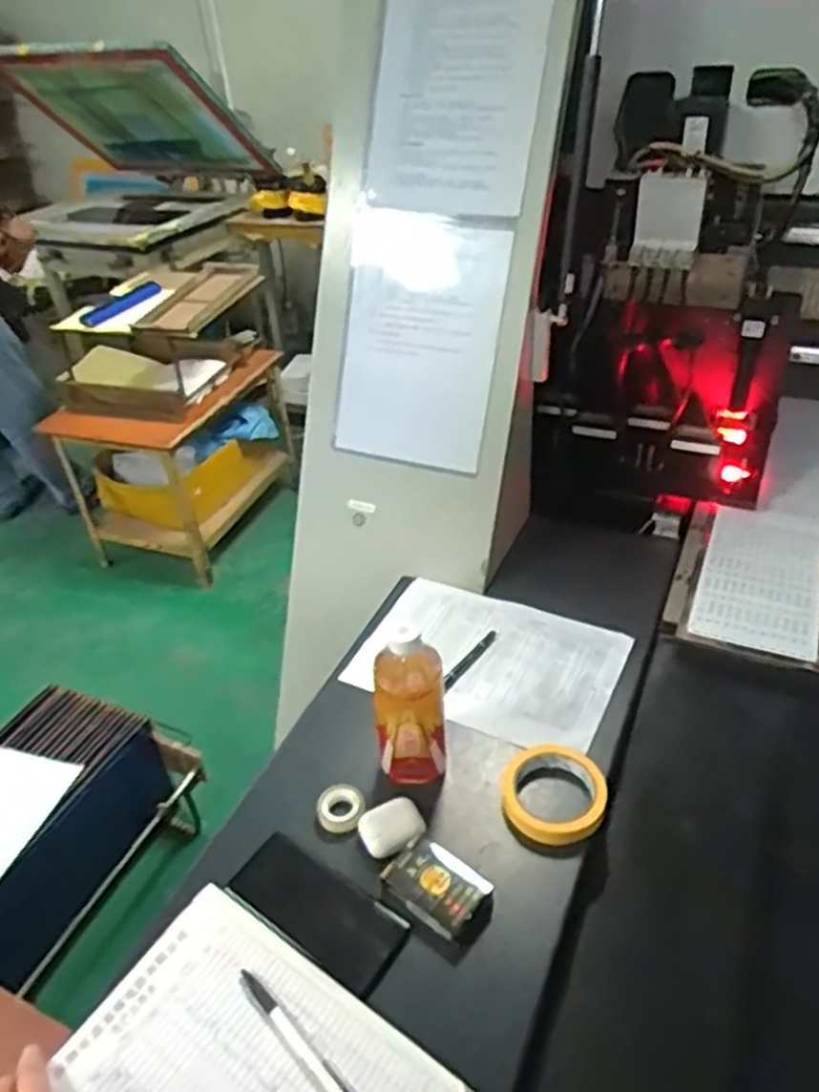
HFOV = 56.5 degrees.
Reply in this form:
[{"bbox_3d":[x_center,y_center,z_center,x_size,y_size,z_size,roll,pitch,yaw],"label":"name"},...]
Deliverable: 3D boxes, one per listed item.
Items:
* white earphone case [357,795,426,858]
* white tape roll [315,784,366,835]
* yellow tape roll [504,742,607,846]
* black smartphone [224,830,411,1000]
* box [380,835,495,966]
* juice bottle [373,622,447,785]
[{"bbox_3d":[-0.016,0.265,0.721,0.061,0.020,0.050,-20,38,-17],"label":"white earphone case"},{"bbox_3d":[-0.067,0.260,0.749,0.047,0.026,0.043,-4,36,3],"label":"white tape roll"},{"bbox_3d":[0.140,0.241,0.738,0.099,0.019,0.103,-4,36,3],"label":"yellow tape roll"},{"bbox_3d":[-0.081,0.318,0.667,0.157,0.017,0.067,19,43,31],"label":"black smartphone"},{"bbox_3d":[0.025,0.302,0.666,0.094,0.028,0.068,25,46,35],"label":"box"},{"bbox_3d":[0.000,0.153,0.746,0.066,0.180,0.064,-4,36,3],"label":"juice bottle"}]

